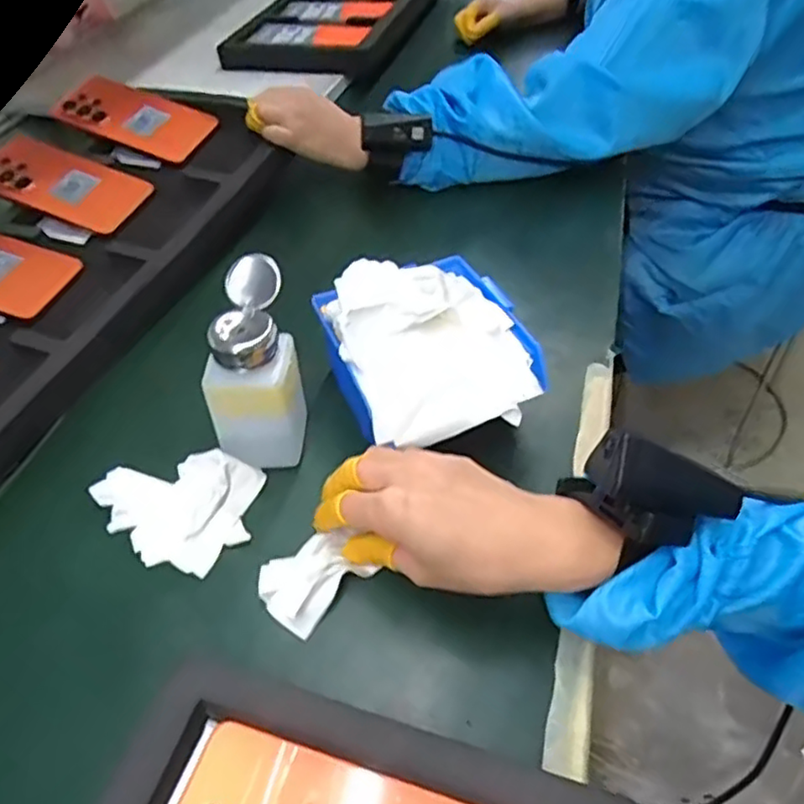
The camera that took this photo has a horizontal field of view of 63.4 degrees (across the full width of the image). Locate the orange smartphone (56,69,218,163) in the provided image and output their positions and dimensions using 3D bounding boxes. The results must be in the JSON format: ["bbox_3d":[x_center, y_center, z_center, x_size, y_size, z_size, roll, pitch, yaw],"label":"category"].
[{"bbox_3d":[-0.278,-0.297,0.678,0.157,0.011,0.069,24,73,6],"label":"orange smartphone"}]

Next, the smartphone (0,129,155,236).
[{"bbox_3d":[-0.327,-0.212,0.625,0.169,0.006,0.077,21,65,9],"label":"smartphone"}]

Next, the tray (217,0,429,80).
[{"bbox_3d":[-0.068,-0.594,0.984,0.223,0.062,0.475,10,48,15],"label":"tray"}]

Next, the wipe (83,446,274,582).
[{"bbox_3d":[-0.148,0.064,0.409,0.104,0.022,0.073,6,47,11],"label":"wipe"}]

